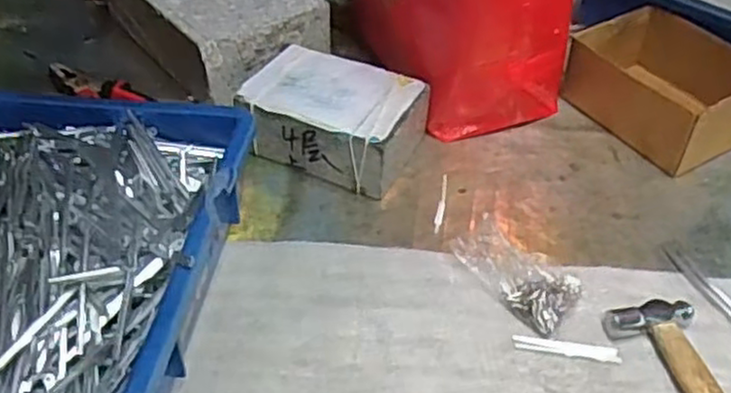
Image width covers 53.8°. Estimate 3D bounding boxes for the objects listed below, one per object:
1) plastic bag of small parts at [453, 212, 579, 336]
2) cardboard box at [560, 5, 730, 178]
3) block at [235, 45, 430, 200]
[{"bbox_3d":[0.115,0.052,0.536,0.092,0.034,0.058,33,51,30],"label":"plastic bag of small parts"},{"bbox_3d":[0.282,-0.103,0.679,0.116,0.070,0.159,-24,48,-25],"label":"cardboard box"},{"bbox_3d":[-0.028,-0.072,0.645,0.148,0.060,0.104,18,45,17],"label":"block"}]

